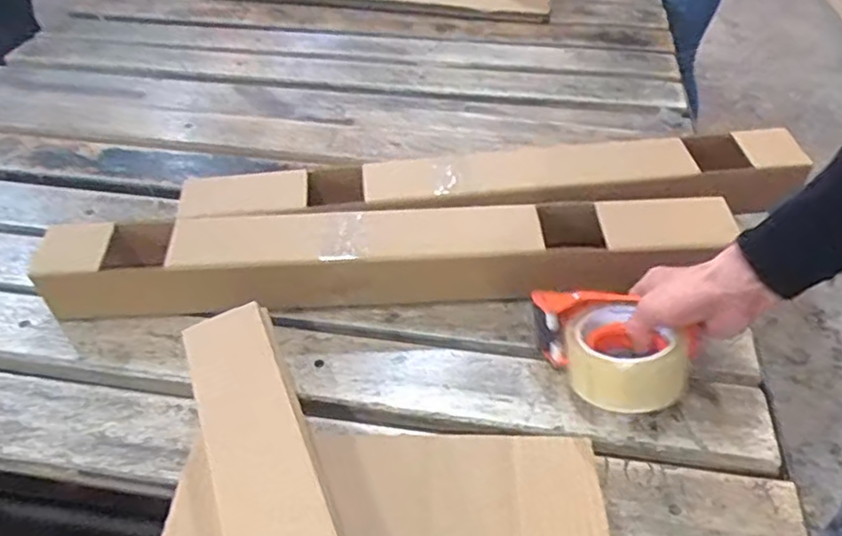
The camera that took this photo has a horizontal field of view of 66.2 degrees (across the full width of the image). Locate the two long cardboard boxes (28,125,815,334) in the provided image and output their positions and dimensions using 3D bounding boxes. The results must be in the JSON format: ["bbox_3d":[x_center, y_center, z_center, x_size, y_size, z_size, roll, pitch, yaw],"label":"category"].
[{"bbox_3d":[0.002,-0.054,0.708,0.772,0.081,0.178,-6,43,-4],"label":"two long cardboard boxes"}]

